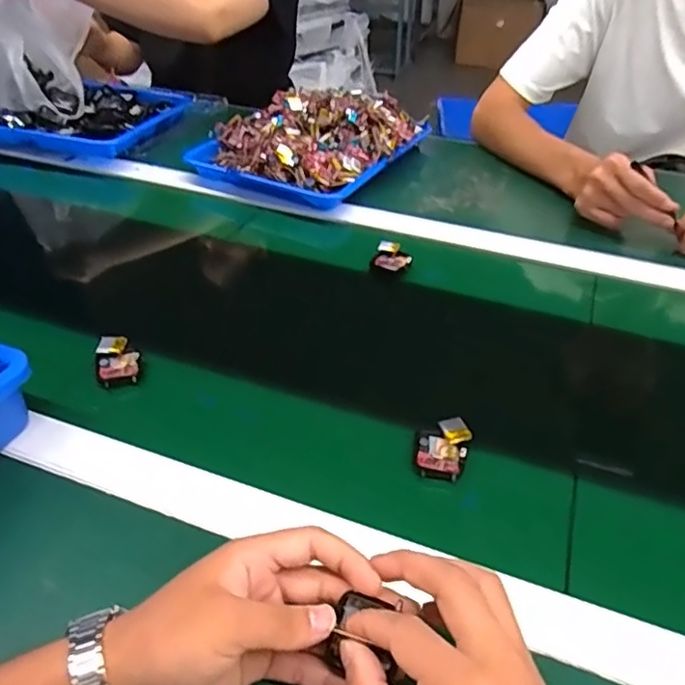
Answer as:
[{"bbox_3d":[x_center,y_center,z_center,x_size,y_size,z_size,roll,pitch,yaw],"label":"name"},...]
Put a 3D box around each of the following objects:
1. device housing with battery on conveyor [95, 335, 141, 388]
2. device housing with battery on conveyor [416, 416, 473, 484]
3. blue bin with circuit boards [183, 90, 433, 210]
[{"bbox_3d":[-0.196,0.016,0.526,0.034,0.020,0.050,-10,42,-13],"label":"device housing with battery on conveyor"},{"bbox_3d":[0.076,0.078,0.457,0.039,0.011,0.054,16,42,16],"label":"device housing with battery on conveyor"},{"bbox_3d":[-0.039,-0.291,0.862,0.239,0.091,0.295,24,45,24],"label":"blue bin with circuit boards"}]

